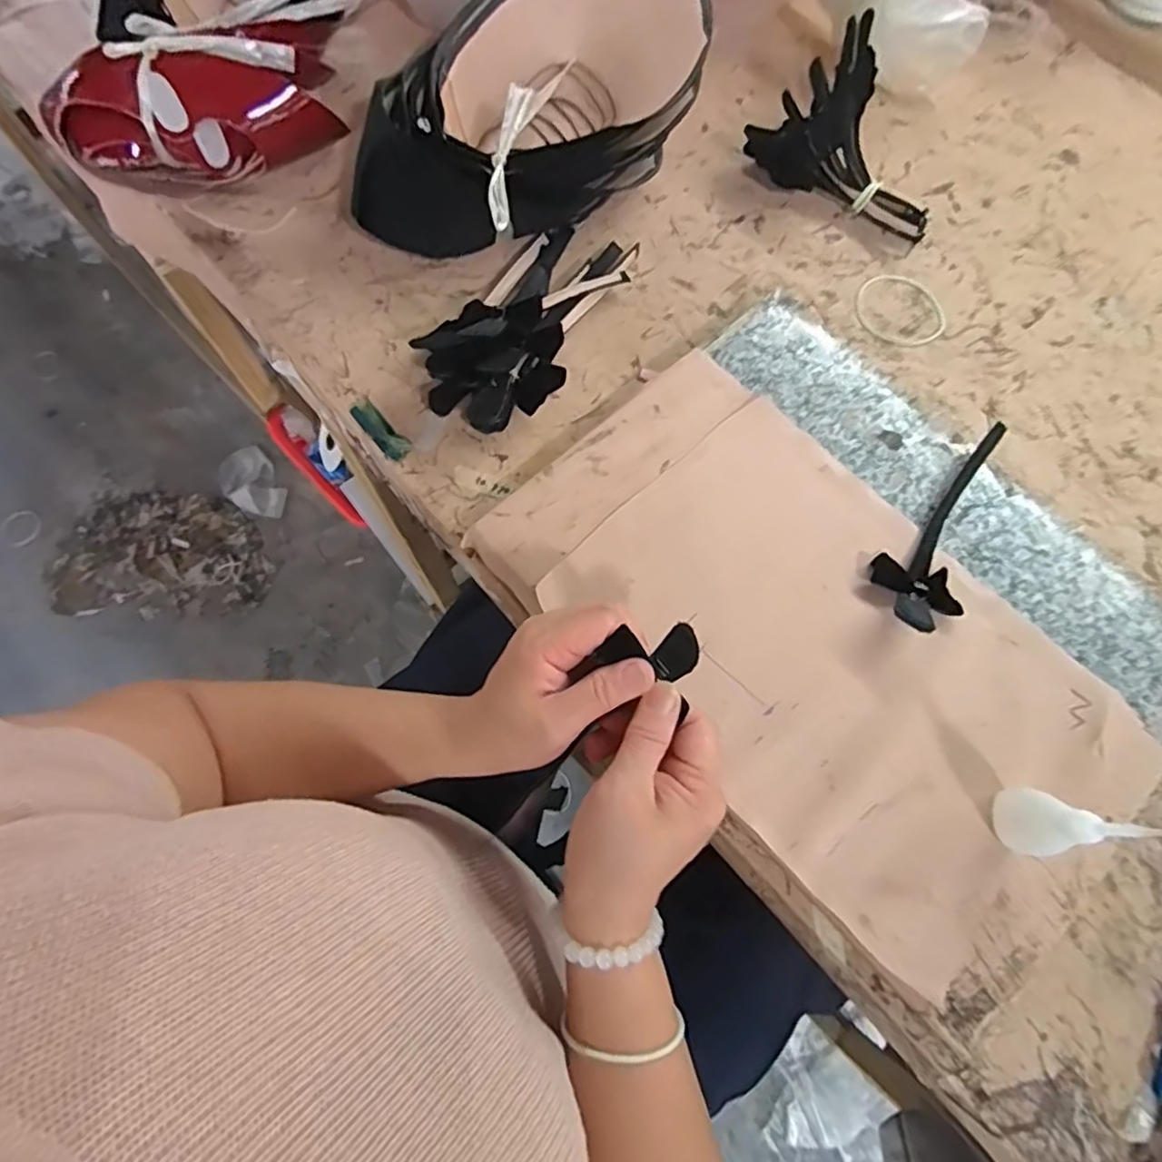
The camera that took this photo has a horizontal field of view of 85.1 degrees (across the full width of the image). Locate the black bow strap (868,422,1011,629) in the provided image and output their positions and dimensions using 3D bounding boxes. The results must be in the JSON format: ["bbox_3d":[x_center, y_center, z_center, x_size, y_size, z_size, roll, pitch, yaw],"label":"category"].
[{"bbox_3d":[0.246,-0.030,0.407,0.056,0.027,0.158,43,76,12],"label":"black bow strap"}]

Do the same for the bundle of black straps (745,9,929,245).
[{"bbox_3d":[0.216,-0.344,0.502,0.075,0.089,0.157,-36,76,-12],"label":"bundle of black straps"}]

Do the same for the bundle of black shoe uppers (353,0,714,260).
[{"bbox_3d":[-0.043,-0.356,0.496,0.293,0.094,0.155,-37,76,-12],"label":"bundle of black shoe uppers"}]

